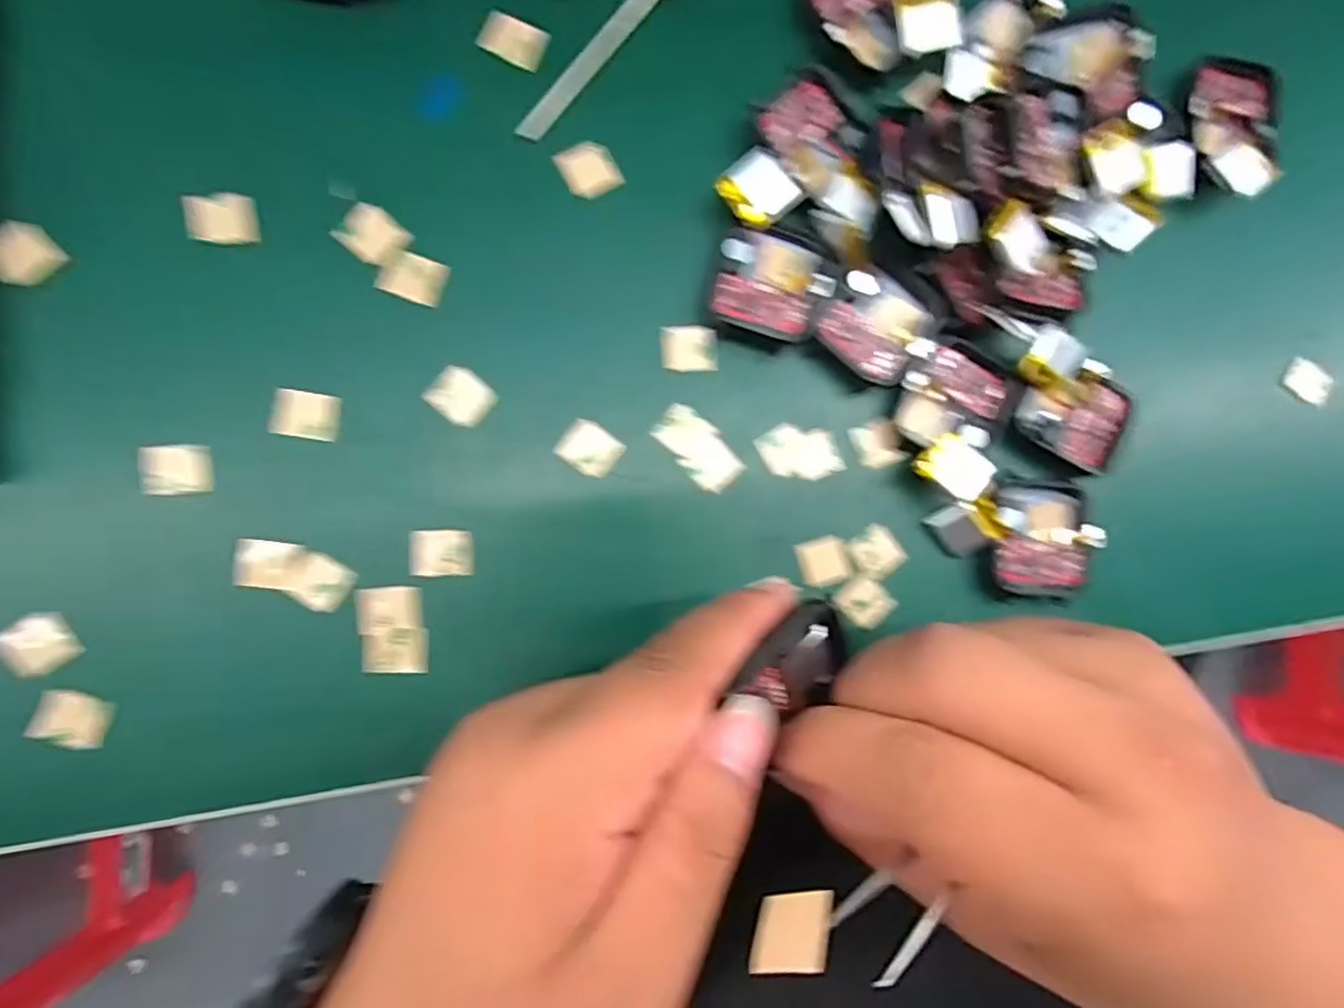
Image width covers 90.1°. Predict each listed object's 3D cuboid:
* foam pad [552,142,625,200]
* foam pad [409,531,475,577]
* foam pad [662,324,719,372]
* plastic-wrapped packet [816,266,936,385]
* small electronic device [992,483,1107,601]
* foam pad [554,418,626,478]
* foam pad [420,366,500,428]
[{"bbox_3d":[-0.029,-0.120,0.239,0.020,0.004,0.017,-30,92,-7],"label":"foam pad"},{"bbox_3d":[-0.078,0.017,0.227,0.021,0.004,0.016,-2,88,-7],"label":"foam pad"},{"bbox_3d":[0.007,-0.056,0.241,0.020,0.004,0.016,-7,89,-7],"label":"foam pad"},{"bbox_3d":[0.075,-0.065,0.244,0.038,0.008,0.037,40,84,-4],"label":"plastic-wrapped packet"},{"bbox_3d":[0.139,0.013,0.251,0.037,0.011,0.042,0,88,-7],"label":"small electronic device"},{"bbox_3d":[-0.029,-0.019,0.235,0.020,0.004,0.017,36,84,-5],"label":"foam pad"},{"bbox_3d":[-0.072,-0.037,0.228,0.020,0.004,0.017,36,84,-5],"label":"foam pad"}]

